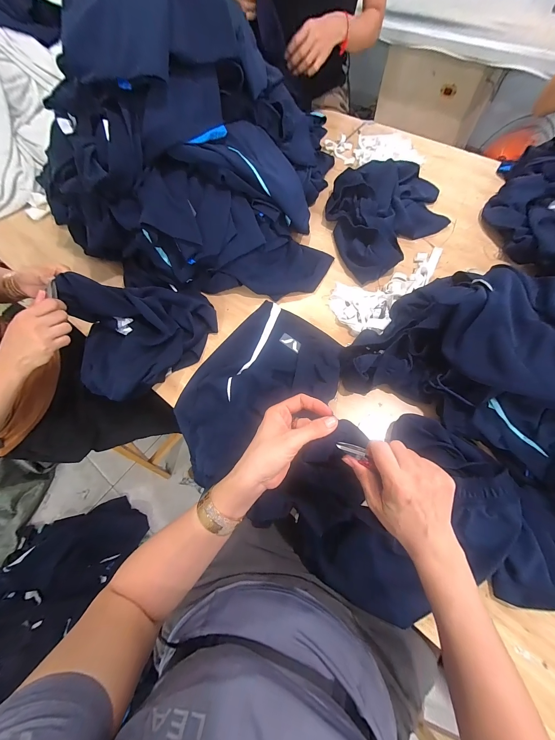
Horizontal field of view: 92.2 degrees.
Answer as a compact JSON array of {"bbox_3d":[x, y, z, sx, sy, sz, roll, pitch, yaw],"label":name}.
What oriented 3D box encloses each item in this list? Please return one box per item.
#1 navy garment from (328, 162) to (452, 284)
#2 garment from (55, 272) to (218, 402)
[{"bbox_3d":[0.314,-0.425,0.720,0.324,0.075,0.366,-10,65,-1],"label":"navy garment"},{"bbox_3d":[-0.286,-0.082,0.548,0.308,0.178,0.194,-28,67,-9],"label":"garment"}]

